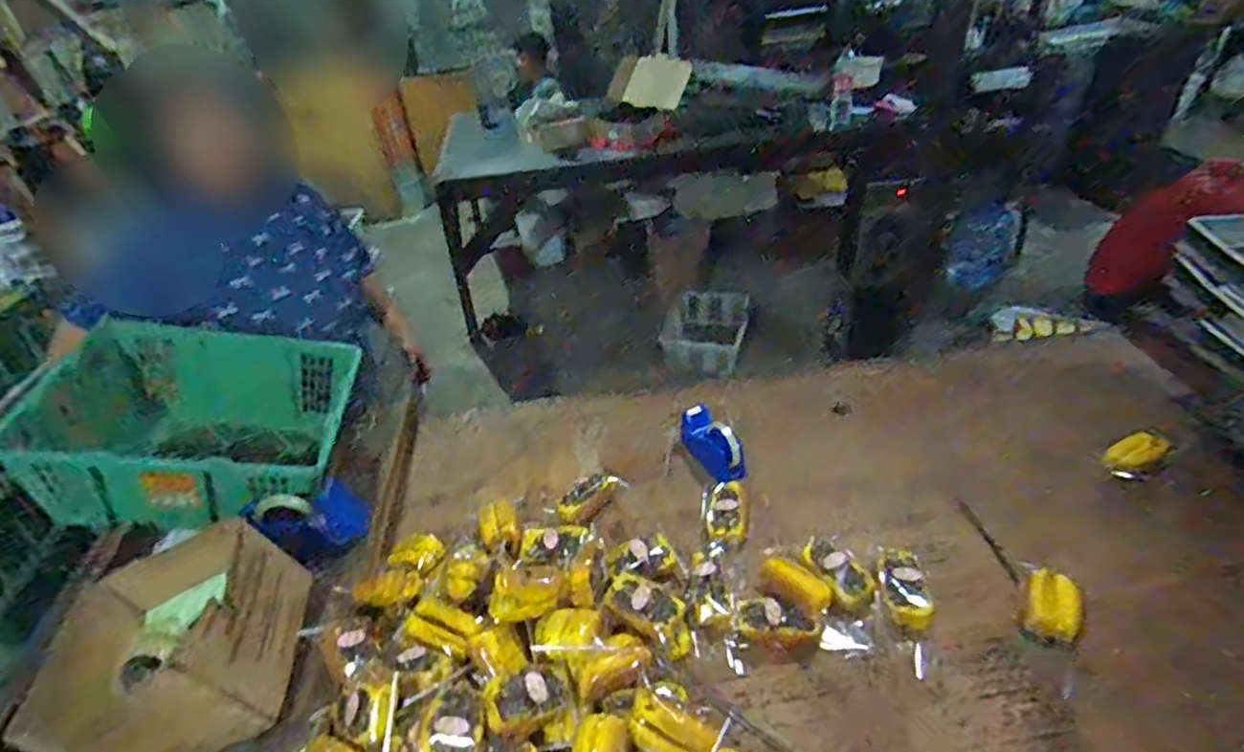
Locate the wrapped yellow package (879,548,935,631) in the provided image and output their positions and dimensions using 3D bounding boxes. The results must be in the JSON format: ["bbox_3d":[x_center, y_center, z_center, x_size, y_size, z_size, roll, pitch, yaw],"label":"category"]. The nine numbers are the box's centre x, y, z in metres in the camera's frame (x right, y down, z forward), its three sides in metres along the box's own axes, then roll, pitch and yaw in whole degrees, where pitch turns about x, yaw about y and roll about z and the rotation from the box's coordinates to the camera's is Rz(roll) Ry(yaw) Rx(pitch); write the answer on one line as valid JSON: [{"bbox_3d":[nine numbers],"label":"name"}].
[{"bbox_3d":[0.447,0.334,0.998,0.071,0.031,0.125,1,37,9],"label":"wrapped yellow package"}]

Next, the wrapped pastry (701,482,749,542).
[{"bbox_3d":[0.188,0.239,1.158,0.080,0.029,0.137,0,37,8],"label":"wrapped pastry"}]

